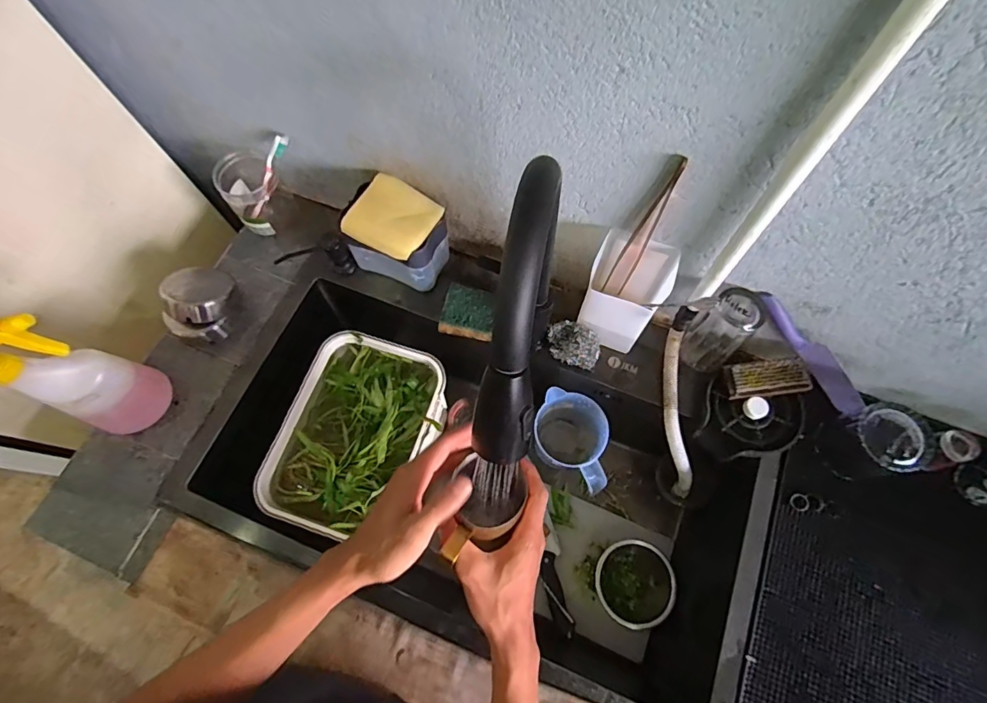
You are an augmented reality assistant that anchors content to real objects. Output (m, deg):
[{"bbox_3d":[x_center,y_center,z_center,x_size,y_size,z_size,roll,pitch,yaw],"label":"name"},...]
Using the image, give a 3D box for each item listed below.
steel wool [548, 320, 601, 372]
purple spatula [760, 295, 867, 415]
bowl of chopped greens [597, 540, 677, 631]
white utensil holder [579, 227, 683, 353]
[{"bbox_3d":[0.115,-0.010,0.670,0.075,0.043,0.047,27,73,11],"label":"steel wool"},{"bbox_3d":[0.408,0.007,0.608,0.225,0.037,0.027,41,74,-18],"label":"purple spatula"},{"bbox_3d":[0.216,0.356,0.729,0.115,0.060,0.115,0,69,0],"label":"bowl of chopped greens"},{"bbox_3d":[0.172,-0.077,0.625,0.101,0.135,0.093,29,74,11],"label":"white utensil holder"}]

